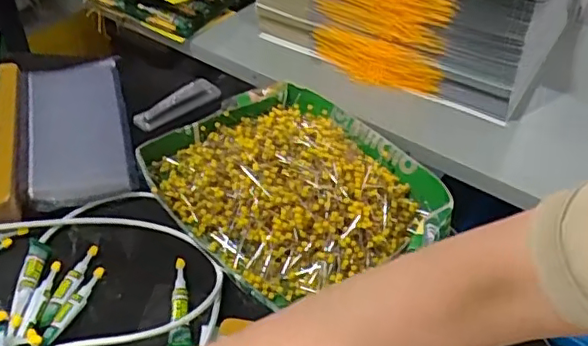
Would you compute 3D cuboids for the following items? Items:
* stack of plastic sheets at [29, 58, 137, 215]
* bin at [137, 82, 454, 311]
[{"bbox_3d":[-0.225,-0.052,0.623,0.095,0.028,0.220,-11,45,-14],"label":"stack of plastic sheets"},{"bbox_3d":[0.002,0.008,0.564,0.230,0.044,0.259,-24,49,-25],"label":"bin"}]

